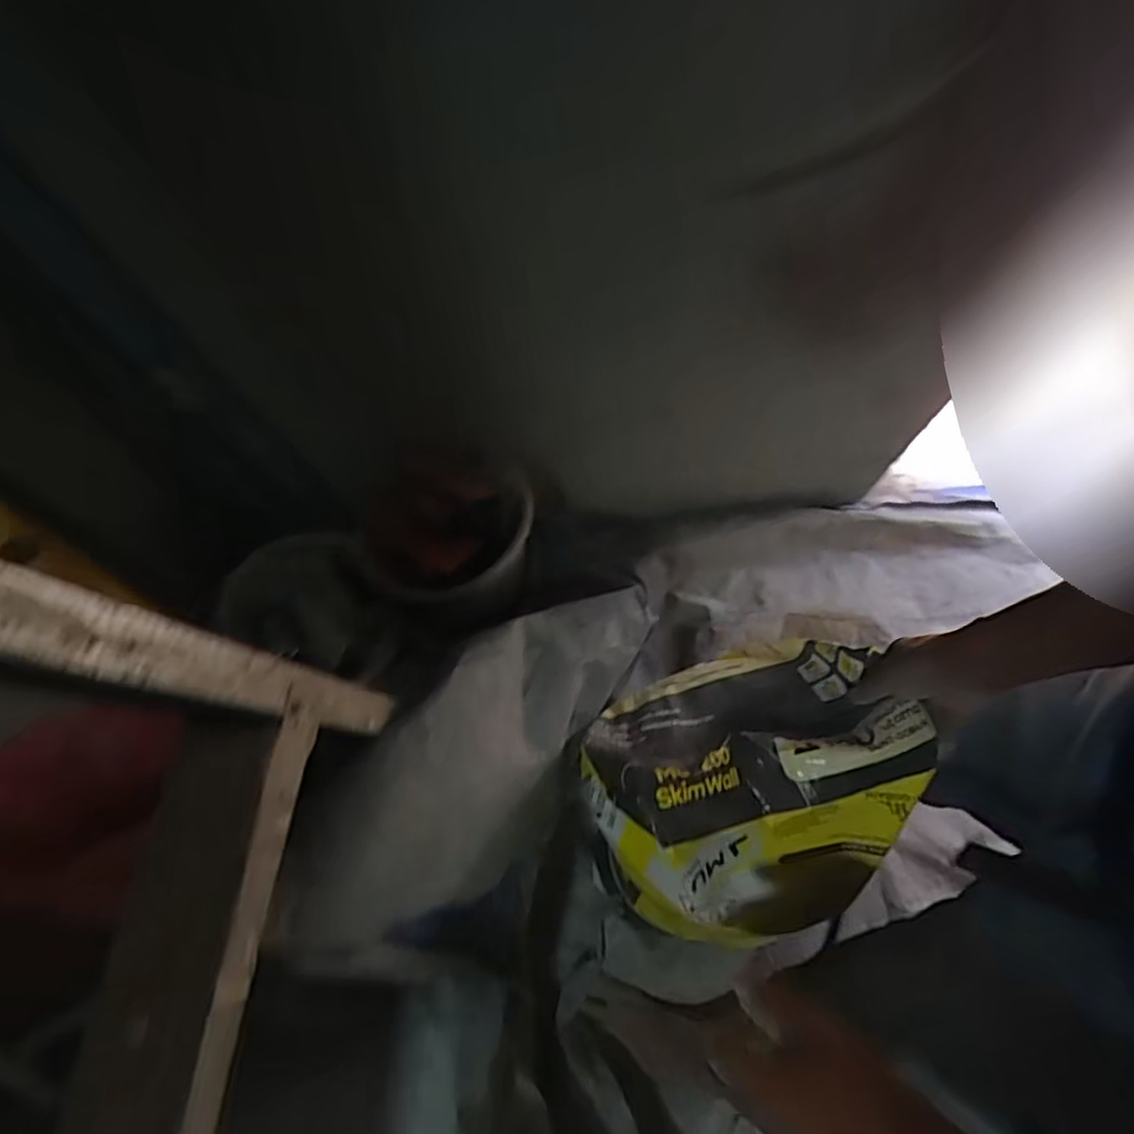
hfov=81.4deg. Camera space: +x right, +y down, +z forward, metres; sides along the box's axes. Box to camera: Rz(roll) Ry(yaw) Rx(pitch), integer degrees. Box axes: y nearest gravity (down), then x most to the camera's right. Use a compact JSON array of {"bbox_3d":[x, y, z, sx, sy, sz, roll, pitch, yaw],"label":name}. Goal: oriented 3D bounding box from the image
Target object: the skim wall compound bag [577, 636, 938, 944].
[{"bbox_3d":[0.179,0.207,0.640,0.281,0.160,0.262,-18,65,-10],"label":"skim wall compound bag"}]

